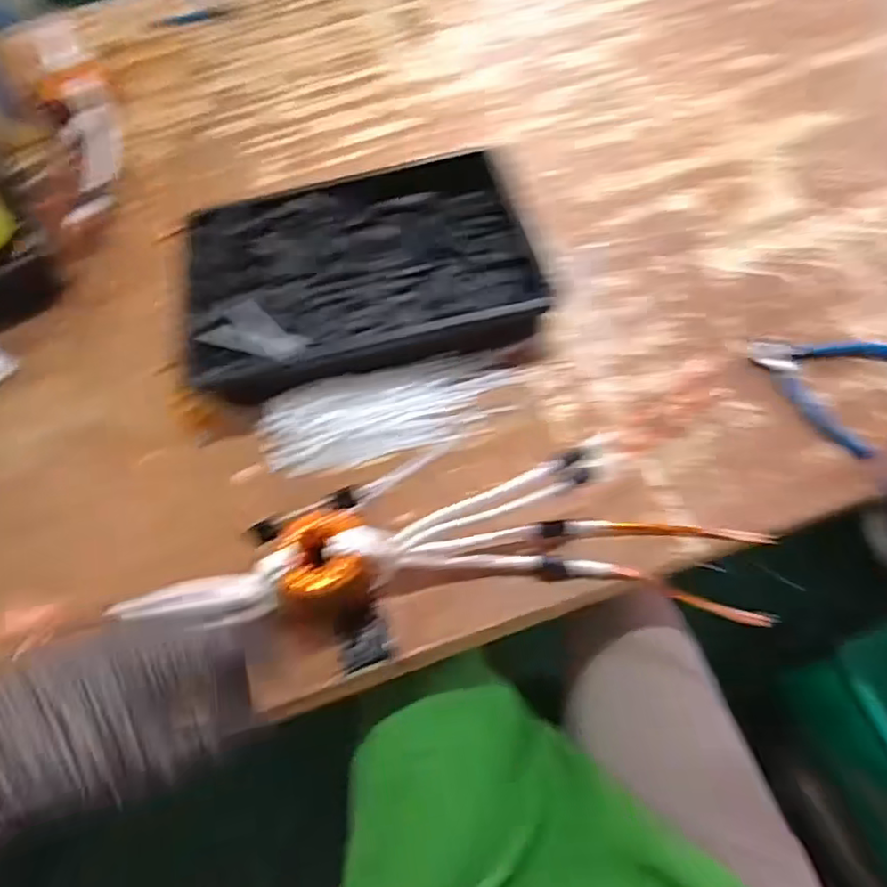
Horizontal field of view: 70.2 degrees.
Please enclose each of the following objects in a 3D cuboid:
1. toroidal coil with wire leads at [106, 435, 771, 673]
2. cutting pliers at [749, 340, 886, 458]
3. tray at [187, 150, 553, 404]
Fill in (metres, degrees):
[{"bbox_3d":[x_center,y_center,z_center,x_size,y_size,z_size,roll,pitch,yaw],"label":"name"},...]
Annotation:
[{"bbox_3d":[0.006,0.085,0.511,0.488,0.106,0.148,-5,62,-7],"label":"toroidal coil with wire leads"},{"bbox_3d":[0.350,-0.062,0.585,0.128,0.038,0.133,32,68,20],"label":"cutting pliers"},{"bbox_3d":[-0.088,-0.185,0.674,0.366,0.048,0.258,-11,61,-2],"label":"tray"}]

